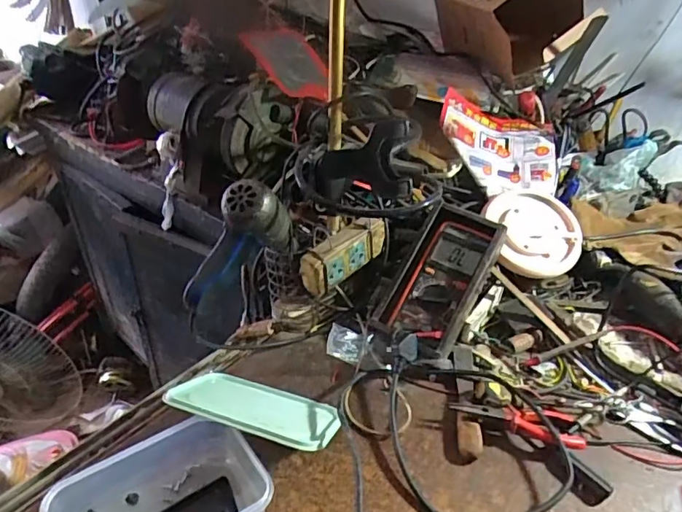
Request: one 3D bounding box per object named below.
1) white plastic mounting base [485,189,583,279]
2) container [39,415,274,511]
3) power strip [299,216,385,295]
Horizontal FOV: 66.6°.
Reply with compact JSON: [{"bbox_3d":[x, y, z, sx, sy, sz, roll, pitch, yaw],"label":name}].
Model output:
[{"bbox_3d":[0.298,-0.043,0.801,0.139,0.032,0.149,1,60,-5],"label":"white plastic mounting base"},{"bbox_3d":[-0.169,0.235,0.487,0.185,0.067,0.136,-20,42,-30],"label":"container"},{"bbox_3d":[0.006,-0.005,0.690,0.130,0.058,0.035,-34,44,-28],"label":"power strip"}]

